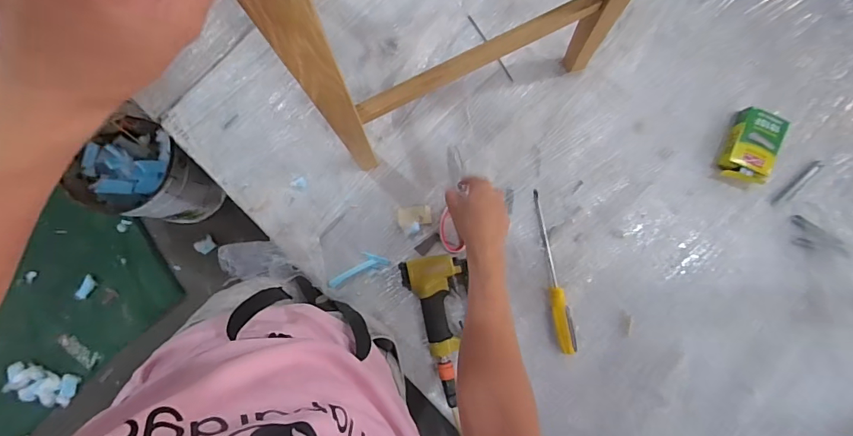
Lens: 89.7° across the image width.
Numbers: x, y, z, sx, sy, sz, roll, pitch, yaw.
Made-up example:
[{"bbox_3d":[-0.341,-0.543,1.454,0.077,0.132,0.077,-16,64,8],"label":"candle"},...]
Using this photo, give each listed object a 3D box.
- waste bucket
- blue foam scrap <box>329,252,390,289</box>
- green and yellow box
[{"bbox_3d":[-0.774,-0.111,1.214,0.284,0.265,0.244,34,85,3],"label":"waste bucket"},{"bbox_3d":[-0.126,0.088,0.774,0.111,0.017,0.036,-23,85,-2],"label":"blue foam scrap"},{"bbox_3d":[0.600,-0.132,0.782,0.087,0.032,0.137,22,85,2],"label":"green and yellow box"}]

